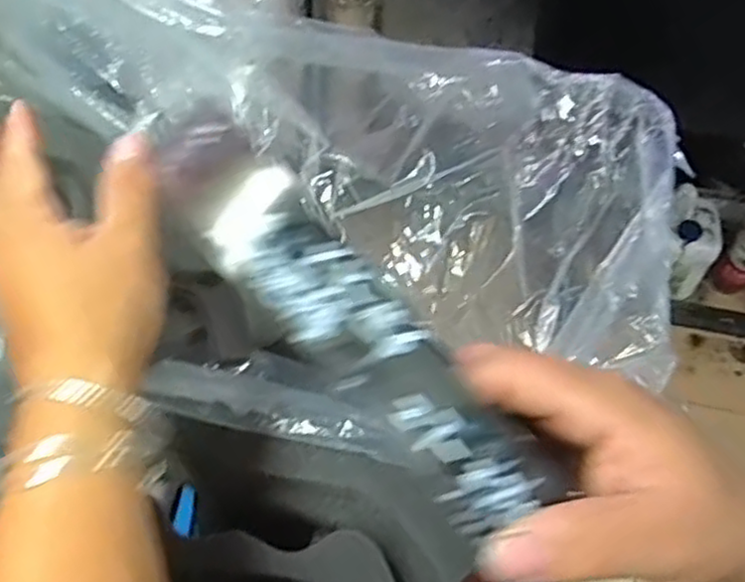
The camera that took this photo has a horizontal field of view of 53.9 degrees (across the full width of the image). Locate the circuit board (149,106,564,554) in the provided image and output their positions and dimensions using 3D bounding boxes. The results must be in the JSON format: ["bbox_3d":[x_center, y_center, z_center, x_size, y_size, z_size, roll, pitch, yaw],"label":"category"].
[{"bbox_3d":[-0.006,0.010,0.230,0.160,0.014,0.032,48,65,0],"label":"circuit board"}]

